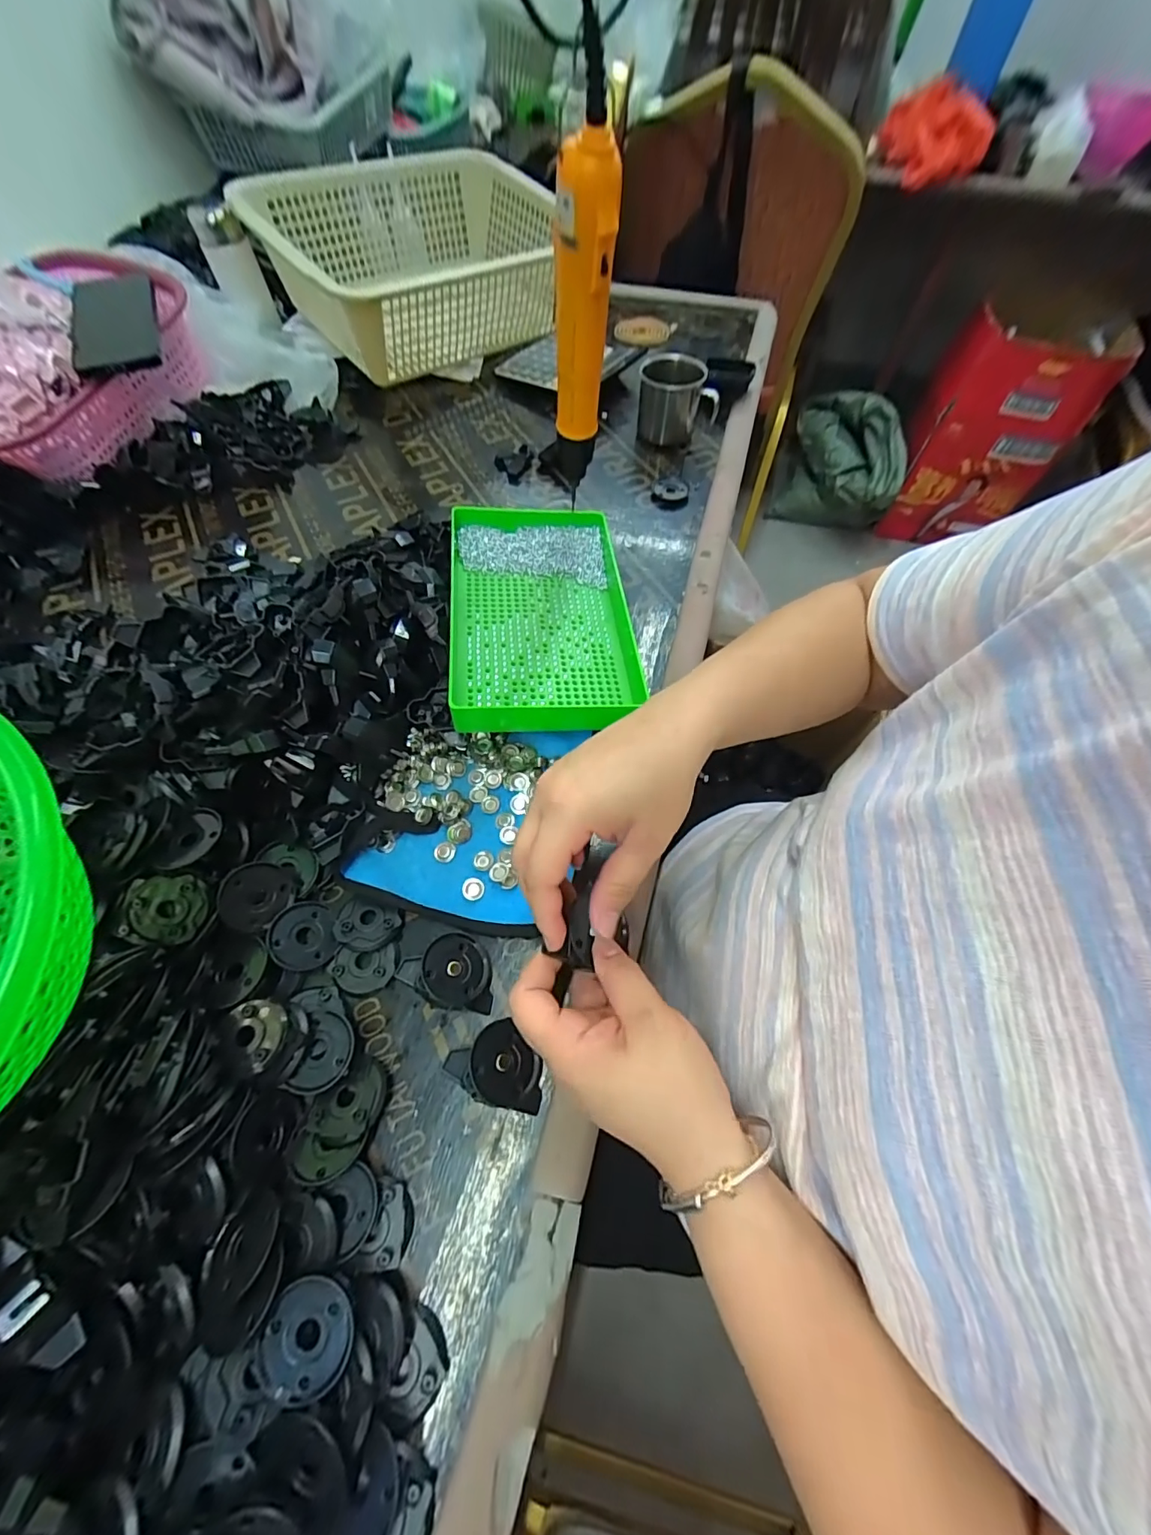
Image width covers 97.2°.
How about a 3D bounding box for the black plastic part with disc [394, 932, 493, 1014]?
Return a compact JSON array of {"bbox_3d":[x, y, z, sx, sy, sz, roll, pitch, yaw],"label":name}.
[{"bbox_3d":[-0.079,0.127,0.320,0.059,0.014,0.045,14,51,-17],"label":"black plastic part with disc"}]

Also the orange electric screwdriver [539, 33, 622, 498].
[{"bbox_3d":[0.001,-0.301,0.356,0.044,0.224,0.040,2,61,-1],"label":"orange electric screwdriver"}]

